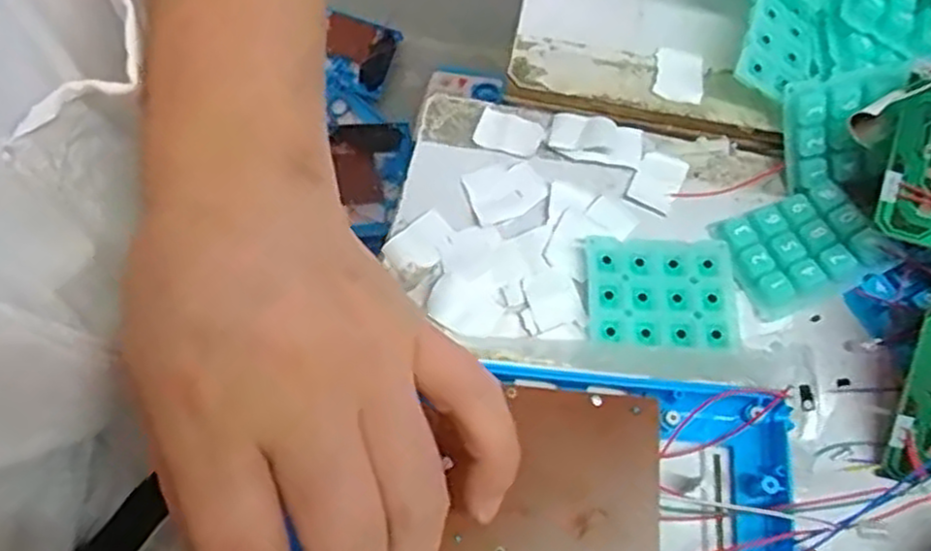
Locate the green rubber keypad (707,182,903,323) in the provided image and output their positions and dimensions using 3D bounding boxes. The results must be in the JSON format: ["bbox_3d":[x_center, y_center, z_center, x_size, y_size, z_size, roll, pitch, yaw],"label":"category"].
[{"bbox_3d":[0.136,-0.013,0.306,0.056,0.012,0.046,-20,68,-9],"label":"green rubber keypad"}]

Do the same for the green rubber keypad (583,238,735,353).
[{"bbox_3d":[0.078,0.007,0.304,0.057,0.006,0.047,1,67,0],"label":"green rubber keypad"}]

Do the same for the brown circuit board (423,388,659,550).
[{"bbox_3d":[0.025,0.071,0.239,0.071,0.010,0.071,2,67,4],"label":"brown circuit board"}]

